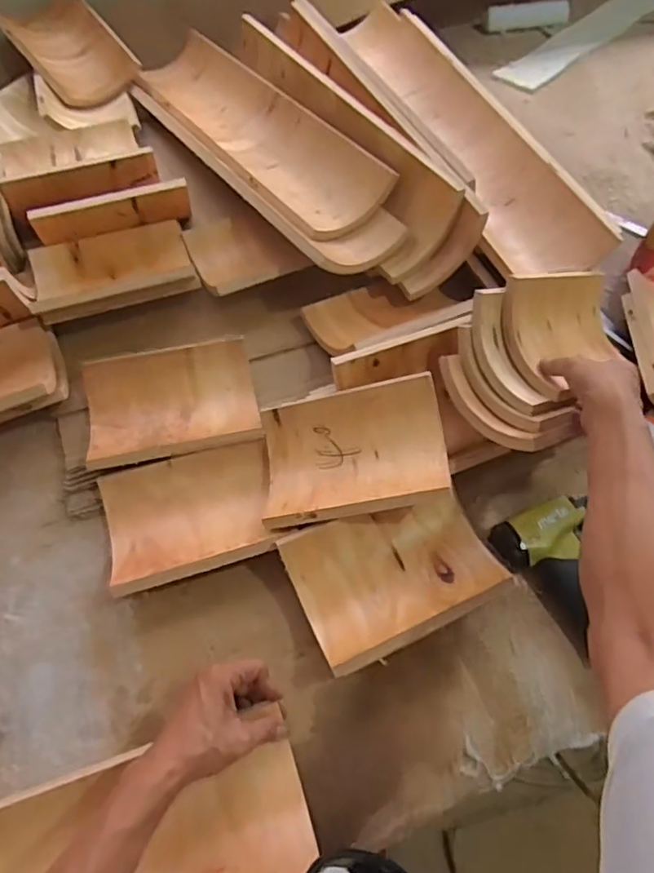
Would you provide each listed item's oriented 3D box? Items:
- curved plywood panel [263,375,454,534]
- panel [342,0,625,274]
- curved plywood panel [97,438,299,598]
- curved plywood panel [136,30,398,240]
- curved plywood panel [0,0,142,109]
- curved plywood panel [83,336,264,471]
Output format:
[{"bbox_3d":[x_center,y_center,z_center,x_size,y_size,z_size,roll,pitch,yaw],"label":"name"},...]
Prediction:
[{"bbox_3d":[0.027,0.020,0.632,0.195,0.032,0.140,-12,66,15],"label":"curved plywood panel"},{"bbox_3d":[0.181,-0.460,0.847,0.140,0.049,0.621,-19,62,-12],"label":"panel"},{"bbox_3d":[-0.148,0.086,0.642,0.189,0.038,0.143,-14,61,-10],"label":"curved plywood panel"},{"bbox_3d":[-0.111,-0.471,0.859,0.140,0.052,0.526,-31,65,-18],"label":"curved plywood panel"},{"bbox_3d":[-0.427,-0.642,0.956,0.152,0.055,0.242,-42,85,-19],"label":"curved plywood panel"},{"bbox_3d":[-0.185,-0.039,0.699,0.197,0.050,0.135,-12,61,-9],"label":"curved plywood panel"}]

